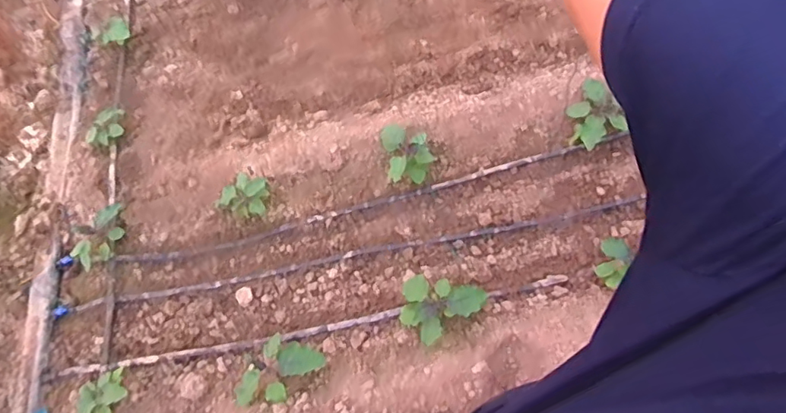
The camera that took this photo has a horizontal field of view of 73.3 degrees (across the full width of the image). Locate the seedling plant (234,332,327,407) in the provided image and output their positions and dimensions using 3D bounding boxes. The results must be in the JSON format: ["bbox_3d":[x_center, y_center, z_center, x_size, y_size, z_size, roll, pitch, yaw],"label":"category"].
[{"bbox_3d":[-0.337,0.479,1.511,0.165,0.118,0.243,36,70,20],"label":"seedling plant"}]

